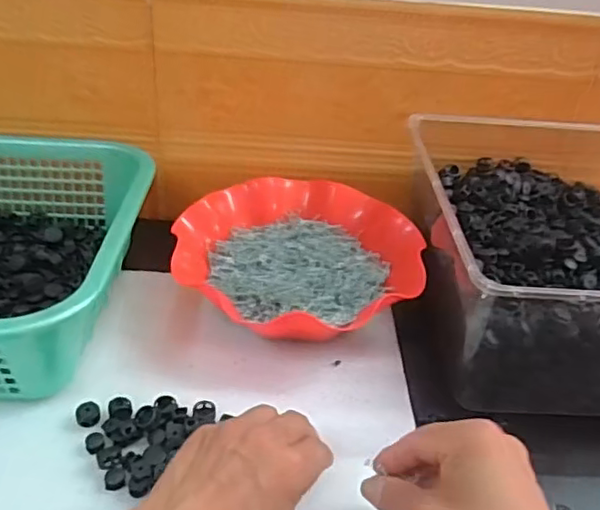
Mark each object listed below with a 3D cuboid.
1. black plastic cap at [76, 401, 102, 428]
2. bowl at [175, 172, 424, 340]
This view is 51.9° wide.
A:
[{"bbox_3d":[-0.156,0.117,0.456,0.017,0.006,0.018,3,35,-2],"label":"black plastic cap"},{"bbox_3d":[0.002,0.006,0.589,0.219,0.062,0.203,3,35,-2],"label":"bowl"}]

